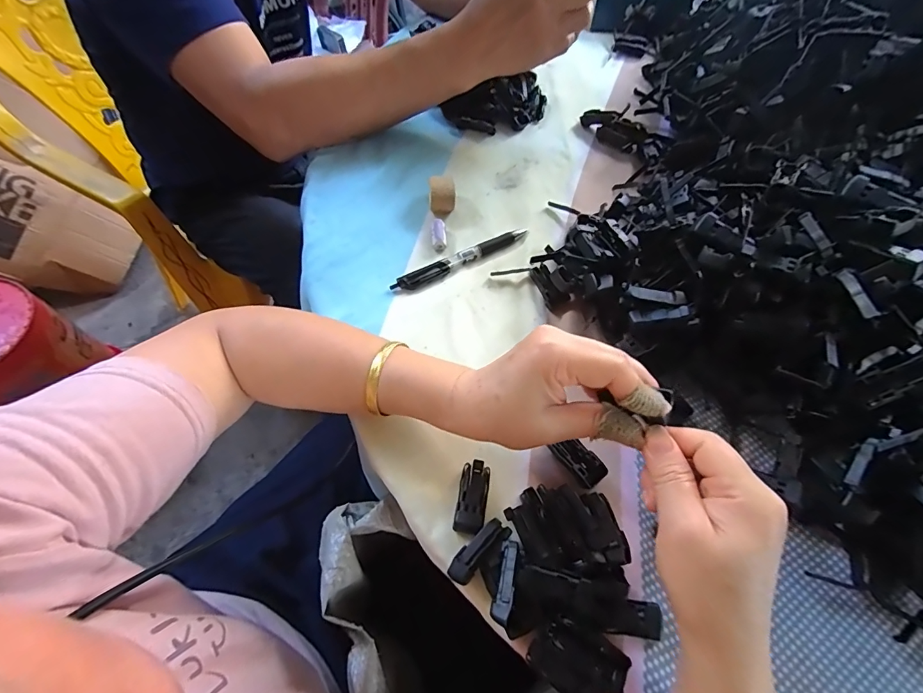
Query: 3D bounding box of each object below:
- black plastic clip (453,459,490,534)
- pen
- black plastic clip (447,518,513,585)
[{"bbox_3d":[0.008,0.105,0.297,0.020,0.013,0.047,11,62,1],"label":"black plastic clip"},{"bbox_3d":[0.000,-0.083,0.400,0.141,0.006,0.016,-27,67,-17],"label":"pen"},{"bbox_3d":[0.011,0.133,0.275,0.046,0.010,0.017,-41,72,-22],"label":"black plastic clip"}]

